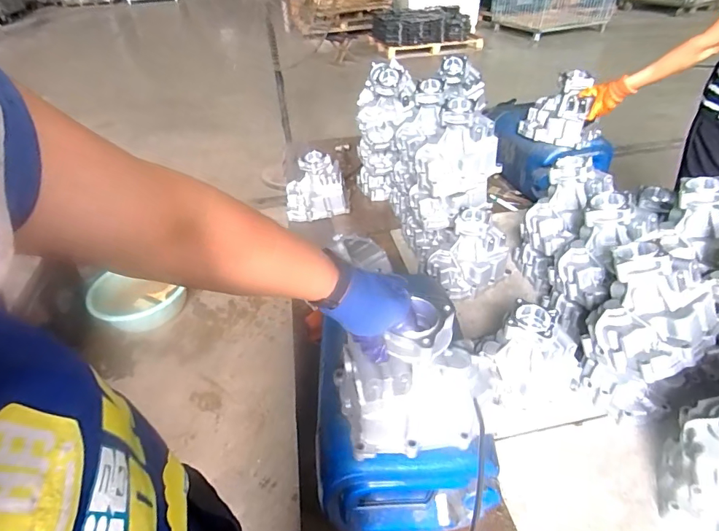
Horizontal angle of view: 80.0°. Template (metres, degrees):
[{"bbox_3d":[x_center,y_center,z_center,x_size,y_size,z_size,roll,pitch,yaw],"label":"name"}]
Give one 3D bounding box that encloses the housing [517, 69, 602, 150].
[{"bbox_3d":[0.665,-0.519,1.427,0.239,0.201,0.116,26,47,32],"label":"housing"}]

